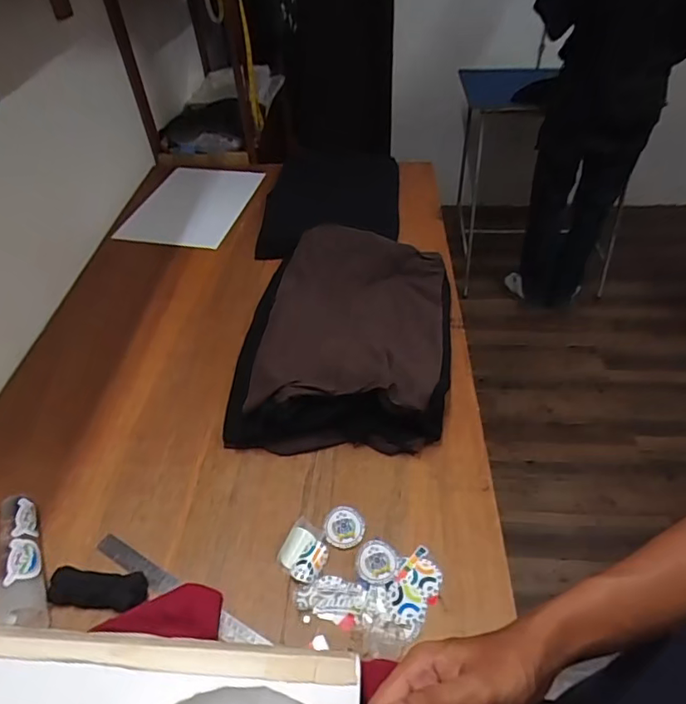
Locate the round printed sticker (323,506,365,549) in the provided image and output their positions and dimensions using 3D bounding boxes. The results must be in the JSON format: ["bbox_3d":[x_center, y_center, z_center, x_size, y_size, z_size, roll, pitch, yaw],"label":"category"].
[{"bbox_3d":[0.002,0.259,0.775,0.060,0.009,0.061,-1,45,1],"label":"round printed sticker"}]

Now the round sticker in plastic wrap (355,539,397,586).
[{"bbox_3d":[0.048,0.296,0.739,0.057,0.009,0.062,-1,45,1],"label":"round sticker in plastic wrap"}]

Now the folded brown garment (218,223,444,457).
[{"bbox_3d":[0.000,-0.040,0.989,0.382,0.140,0.493,3,48,6],"label":"folded brown garment"}]

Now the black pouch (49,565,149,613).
[{"bbox_3d":[-0.332,0.321,0.714,0.128,0.034,0.047,3,45,6],"label":"black pouch"}]

